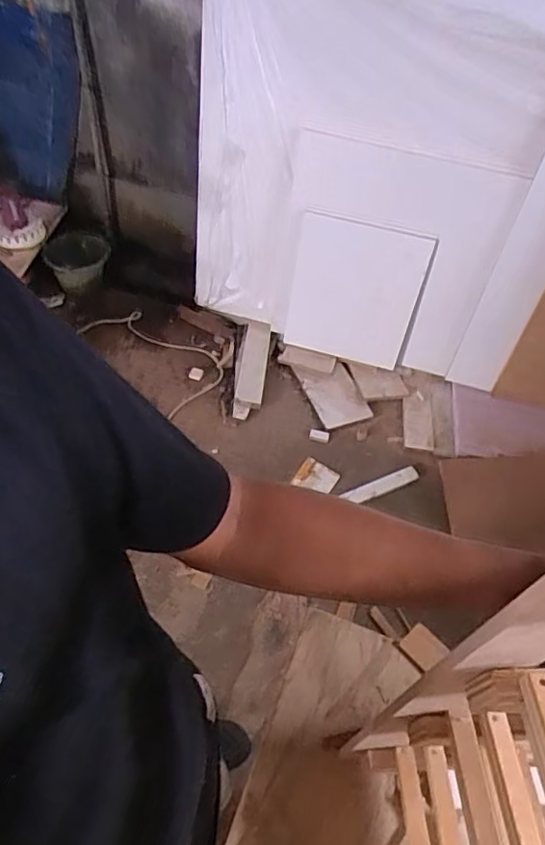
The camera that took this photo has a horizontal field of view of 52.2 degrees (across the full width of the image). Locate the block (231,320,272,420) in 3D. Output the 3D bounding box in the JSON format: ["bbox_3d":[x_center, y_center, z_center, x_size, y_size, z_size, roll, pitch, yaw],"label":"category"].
[{"bbox_3d":[-0.074,-0.204,1.951,0.105,0.057,0.406,6,52,-1],"label":"block"}]

